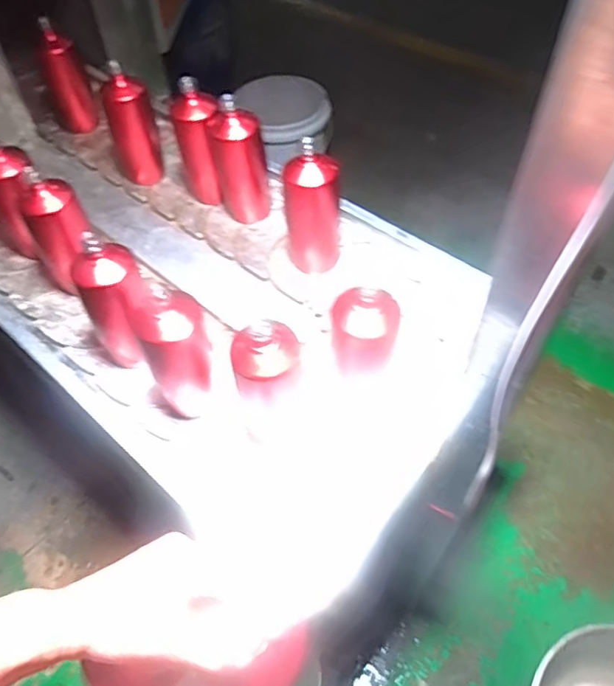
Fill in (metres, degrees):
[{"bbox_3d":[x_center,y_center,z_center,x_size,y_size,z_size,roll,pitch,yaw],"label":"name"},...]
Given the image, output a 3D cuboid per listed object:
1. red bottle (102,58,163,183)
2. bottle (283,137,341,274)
[{"bbox_3d":[-0.308,-0.379,1.025,0.080,0.196,0.064,-29,59,-20],"label":"red bottle"},{"bbox_3d":[0.010,-0.194,0.859,0.077,0.196,0.061,-4,54,-3],"label":"bottle"}]

